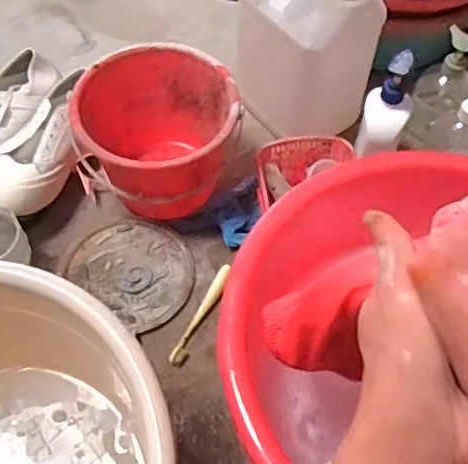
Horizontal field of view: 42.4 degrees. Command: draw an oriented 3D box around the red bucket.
[{"bbox_3d":[-0.096,-0.129,0.814,0.198,0.164,0.192,0,57,0],"label":"red bucket"}]

